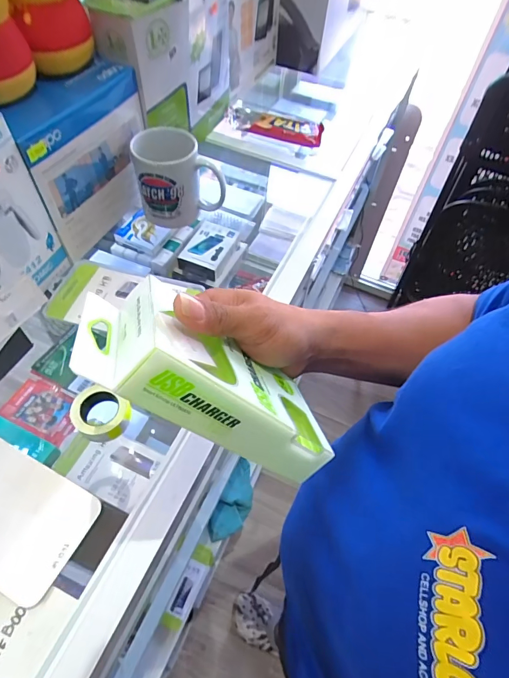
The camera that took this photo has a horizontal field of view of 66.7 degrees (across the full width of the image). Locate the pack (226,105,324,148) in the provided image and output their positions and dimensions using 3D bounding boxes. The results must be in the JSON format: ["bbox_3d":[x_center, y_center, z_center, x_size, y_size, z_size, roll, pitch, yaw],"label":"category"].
[{"bbox_3d":[0.033,-0.374,0.675,0.170,0.027,0.059,15,57,7],"label":"pack"}]

